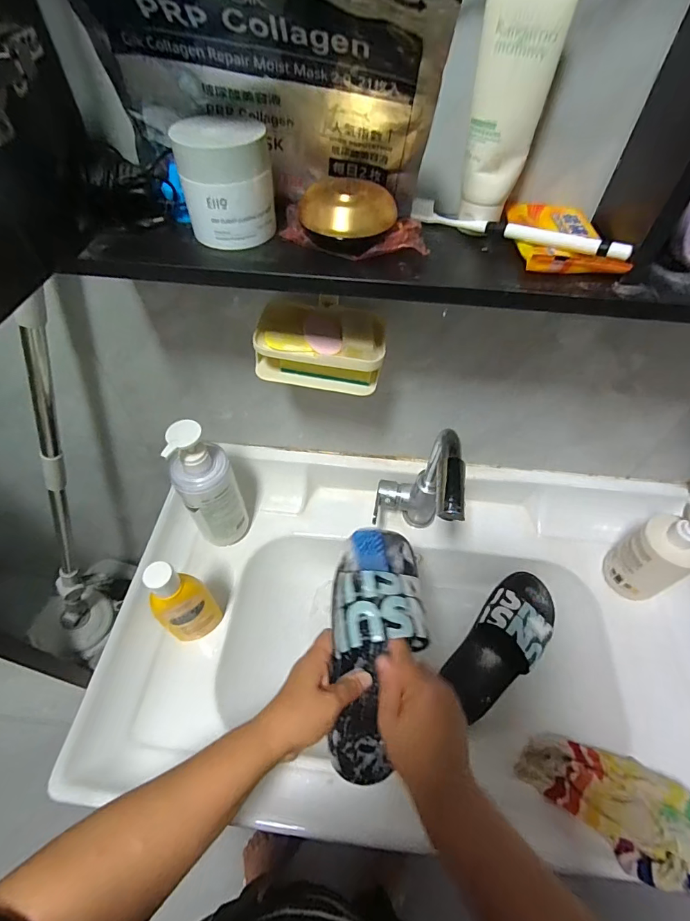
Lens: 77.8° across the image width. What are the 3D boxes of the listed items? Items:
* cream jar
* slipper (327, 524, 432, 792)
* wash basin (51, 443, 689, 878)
[{"bbox_3d":[-0.094,-0.223,0.345,0.069,0.070,0.069,-11,55,-9],"label":"cream jar"},{"bbox_3d":[0.029,0.196,0.444,0.093,0.080,0.240,7,77,4],"label":"slipper"},{"bbox_3d":[0.104,0.240,0.635,0.804,0.185,0.457,5,54,3],"label":"wash basin"}]

